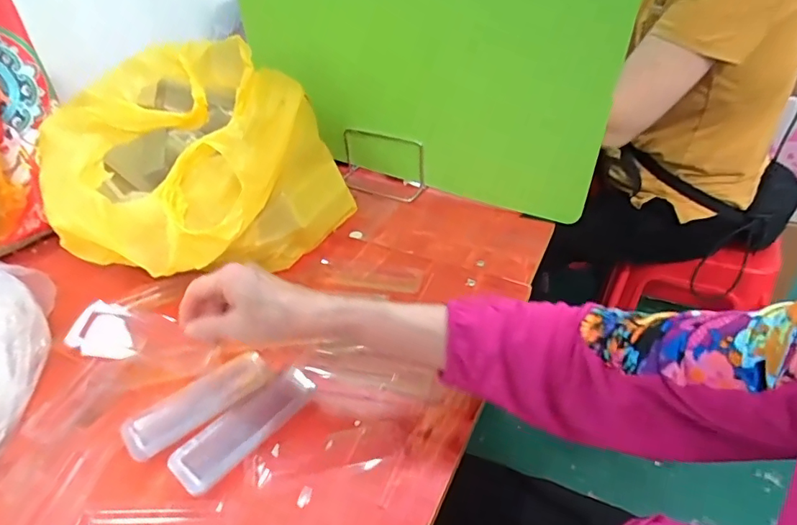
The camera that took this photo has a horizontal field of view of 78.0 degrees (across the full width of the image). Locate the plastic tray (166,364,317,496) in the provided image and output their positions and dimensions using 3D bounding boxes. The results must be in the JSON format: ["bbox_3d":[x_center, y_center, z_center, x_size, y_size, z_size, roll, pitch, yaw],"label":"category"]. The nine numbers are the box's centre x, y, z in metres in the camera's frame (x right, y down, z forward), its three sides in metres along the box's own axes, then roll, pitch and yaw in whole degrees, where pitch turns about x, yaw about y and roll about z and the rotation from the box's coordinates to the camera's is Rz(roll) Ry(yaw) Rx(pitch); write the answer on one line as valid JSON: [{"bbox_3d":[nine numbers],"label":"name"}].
[{"bbox_3d":[-0.143,0.149,0.461,0.045,0.019,0.140,25,46,31],"label":"plastic tray"}]

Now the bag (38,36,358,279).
[{"bbox_3d":[-0.242,-0.123,0.627,0.274,0.202,0.358,26,47,27],"label":"bag"}]

